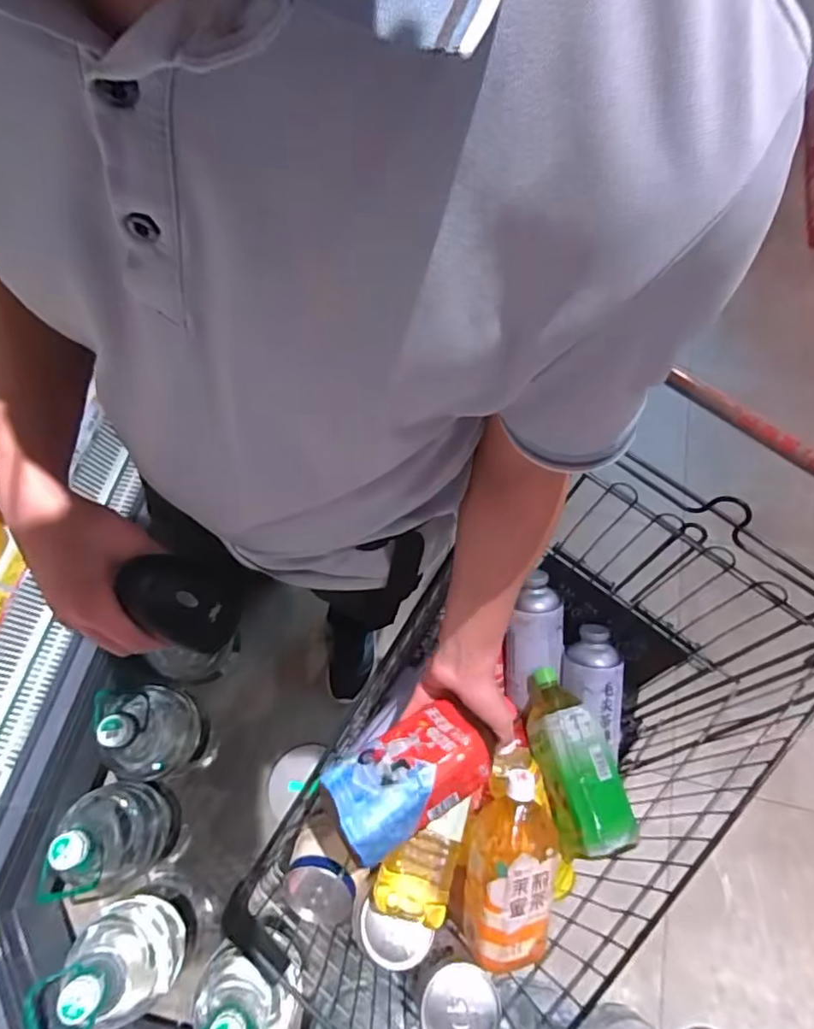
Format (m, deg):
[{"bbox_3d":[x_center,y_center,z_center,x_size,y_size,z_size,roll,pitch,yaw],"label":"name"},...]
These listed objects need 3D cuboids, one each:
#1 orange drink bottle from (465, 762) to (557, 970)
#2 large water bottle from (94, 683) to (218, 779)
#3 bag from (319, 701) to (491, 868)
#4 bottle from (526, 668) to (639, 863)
[{"bbox_3d":[0.124,0.409,0.675,0.101,0.095,0.228,9,97,-14],"label":"orange drink bottle"},{"bbox_3d":[-0.511,0.446,1.154,0.163,0.437,0.165,1,67,-2],"label":"large water bottle"},{"bbox_3d":[0.003,0.264,0.574,0.159,0.049,0.096,-29,72,-14],"label":"bag"},{"bbox_3d":[0.213,0.316,0.735,0.084,0.082,0.218,-11,61,-7],"label":"bottle"}]

